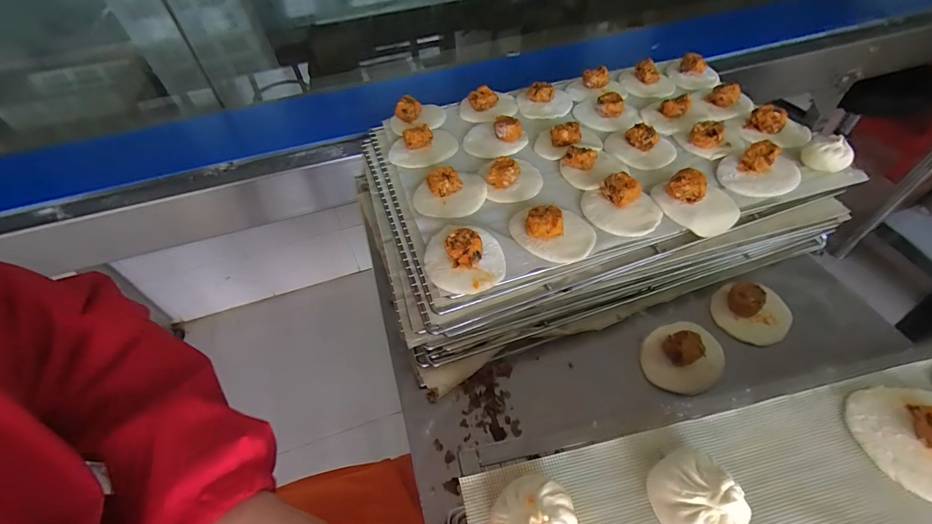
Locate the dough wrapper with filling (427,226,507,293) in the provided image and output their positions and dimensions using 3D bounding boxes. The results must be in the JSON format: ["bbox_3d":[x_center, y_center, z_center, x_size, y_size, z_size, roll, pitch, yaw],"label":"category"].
[{"bbox_3d":[-0.004,-0.014,0.455,0.090,0.037,0.098,-2,50,3],"label":"dough wrapper with filling"}]

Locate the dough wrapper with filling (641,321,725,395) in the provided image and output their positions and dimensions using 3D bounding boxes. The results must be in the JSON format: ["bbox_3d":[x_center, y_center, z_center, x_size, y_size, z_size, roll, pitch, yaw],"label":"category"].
[{"bbox_3d":[0.259,0.106,0.466,0.100,0.038,0.082,-35,56,-23],"label":"dough wrapper with filling"}]

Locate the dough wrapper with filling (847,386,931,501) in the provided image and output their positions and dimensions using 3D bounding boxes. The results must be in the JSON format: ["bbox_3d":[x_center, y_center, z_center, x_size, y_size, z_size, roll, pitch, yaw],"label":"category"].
[{"bbox_3d":[0.334,0.124,0.274,0.085,0.032,0.085,-9,50,-3],"label":"dough wrapper with filling"}]

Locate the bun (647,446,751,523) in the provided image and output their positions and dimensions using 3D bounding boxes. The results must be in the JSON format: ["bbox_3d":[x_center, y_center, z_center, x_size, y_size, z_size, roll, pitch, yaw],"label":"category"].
[{"bbox_3d":[0.147,0.154,0.255,0.051,0.043,0.054,-2,50,3],"label":"bun"}]

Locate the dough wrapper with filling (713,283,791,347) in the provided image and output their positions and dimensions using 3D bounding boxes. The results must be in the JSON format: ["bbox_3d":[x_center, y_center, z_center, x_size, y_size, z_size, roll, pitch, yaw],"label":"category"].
[{"bbox_3d":[0.365,0.057,0.499,0.088,0.039,0.084,-2,50,3],"label":"dough wrapper with filling"}]

